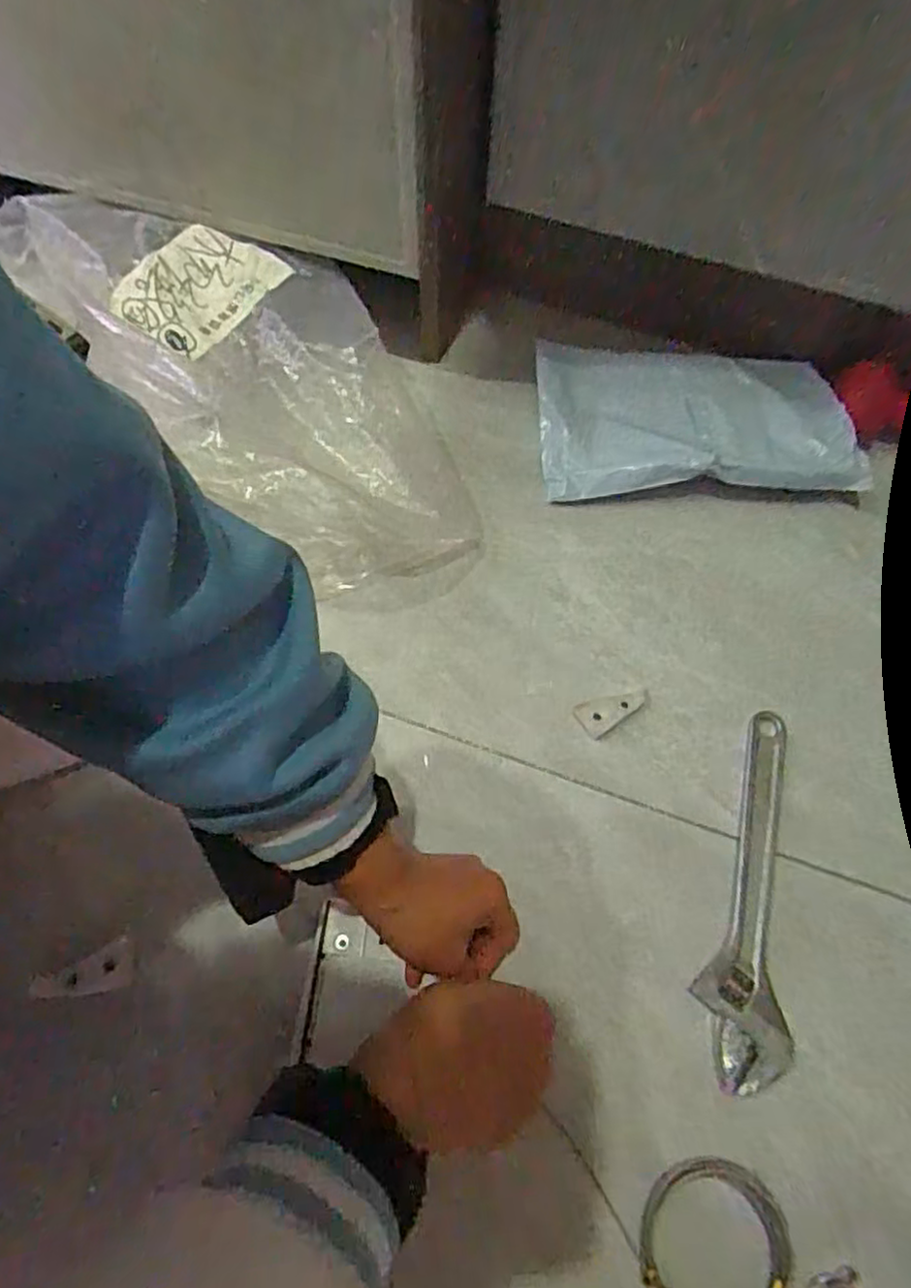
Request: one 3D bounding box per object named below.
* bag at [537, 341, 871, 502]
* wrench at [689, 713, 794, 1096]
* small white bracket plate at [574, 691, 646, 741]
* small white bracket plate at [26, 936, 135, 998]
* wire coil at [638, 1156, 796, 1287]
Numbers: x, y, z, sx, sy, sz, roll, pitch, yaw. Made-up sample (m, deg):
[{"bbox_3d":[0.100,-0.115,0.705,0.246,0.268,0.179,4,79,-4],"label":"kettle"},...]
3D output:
[{"bbox_3d":[0.215,-0.212,0.622,0.275,0.033,0.175,-1,64,-2],"label":"bag"},{"bbox_3d":[0.197,0.160,0.458,0.056,0.012,0.246,11,64,4],"label":"wrench"},{"bbox_3d":[0.119,0.047,0.510,0.057,0.006,0.029,-33,69,-16],"label":"small white bracket plate"},{"bbox_3d":[-0.235,0.210,0.426,0.057,0.004,0.028,-9,64,-22],"label":"small white bracket plate"},{"bbox_3d":[0.144,0.336,0.372,0.086,0.004,0.080,1,64,-1],"label":"wire coil"}]

